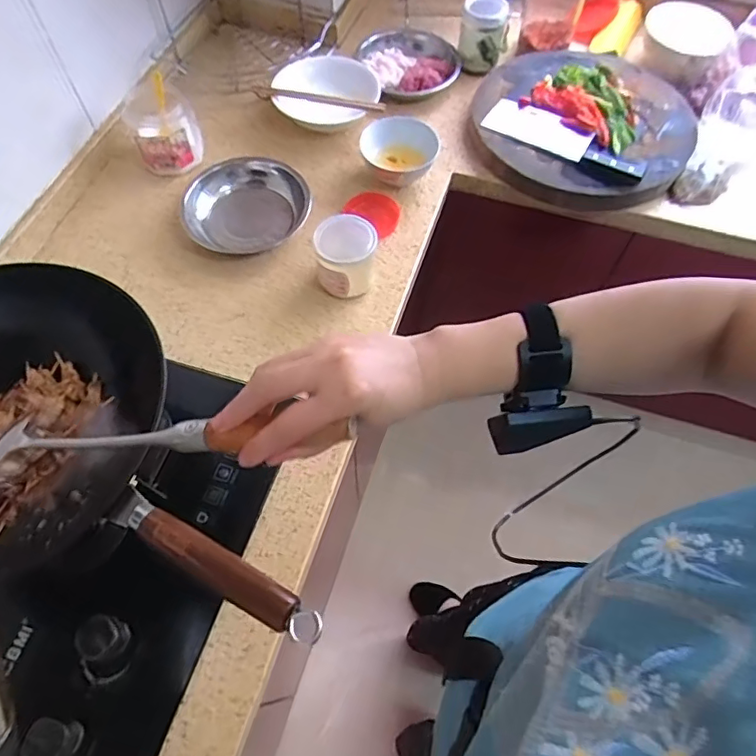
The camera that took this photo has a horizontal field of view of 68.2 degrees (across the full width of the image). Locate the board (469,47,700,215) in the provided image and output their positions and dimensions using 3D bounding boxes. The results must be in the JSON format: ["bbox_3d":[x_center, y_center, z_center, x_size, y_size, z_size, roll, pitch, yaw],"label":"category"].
[{"bbox_3d":[0.360,-0.457,0.997,0.390,0.068,0.391,-37,67,-17],"label":"board"}]

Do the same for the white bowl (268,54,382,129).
[{"bbox_3d":[-0.097,-0.524,1.025,0.176,0.067,0.176,1,61,-1],"label":"white bowl"}]

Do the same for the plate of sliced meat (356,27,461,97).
[{"bbox_3d":[0.066,-0.625,1.094,0.187,0.035,0.211,-34,68,-18],"label":"plate of sliced meat"}]

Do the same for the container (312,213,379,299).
[{"bbox_3d":[-0.047,-0.172,0.809,0.084,0.089,0.089,4,61,1],"label":"container"}]

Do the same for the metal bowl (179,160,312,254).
[{"bbox_3d":[-0.206,-0.277,0.892,0.188,0.050,0.162,5,61,1],"label":"metal bowl"}]

